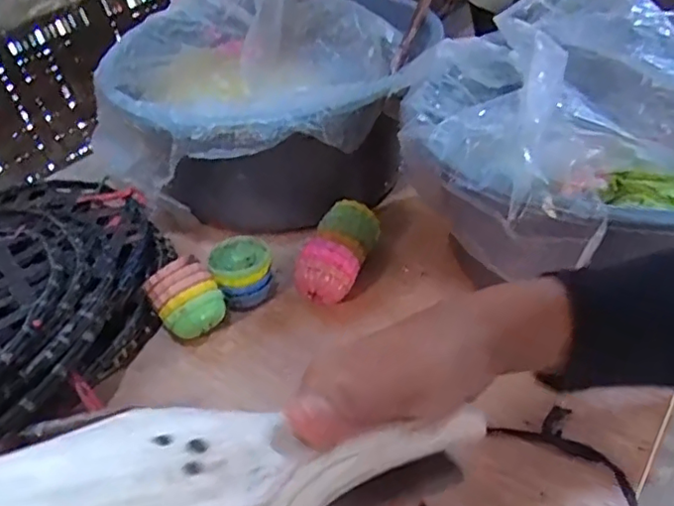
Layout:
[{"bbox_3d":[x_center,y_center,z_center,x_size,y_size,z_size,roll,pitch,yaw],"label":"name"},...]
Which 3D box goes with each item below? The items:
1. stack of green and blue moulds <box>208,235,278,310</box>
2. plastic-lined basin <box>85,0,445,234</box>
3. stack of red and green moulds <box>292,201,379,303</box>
[{"bbox_3d":[-0.097,0.022,0.631,0.063,0.054,0.069,-14,39,-9],"label":"stack of green and blue moulds"},{"bbox_3d":[-0.090,-0.204,0.775,0.368,0.220,0.402,-4,39,3],"label":"plastic-lined basin"},{"bbox_3d":[0.002,0.002,0.640,0.066,0.060,0.122,6,41,15],"label":"stack of red and green moulds"}]

